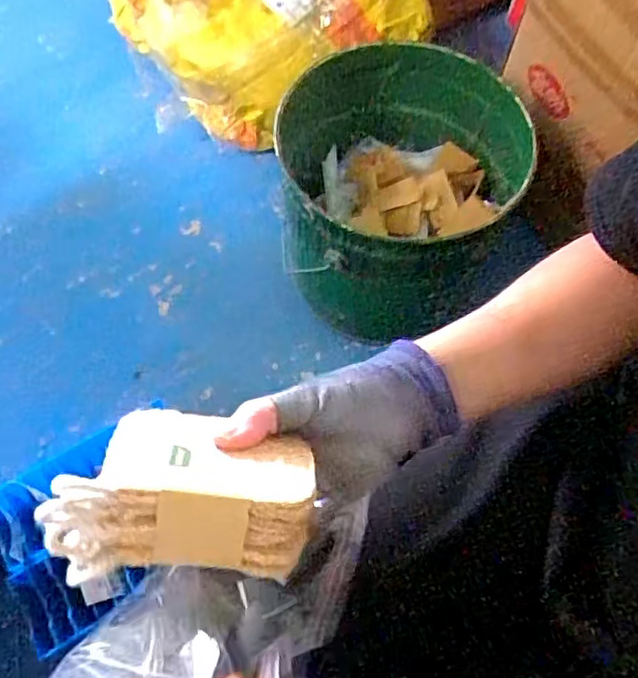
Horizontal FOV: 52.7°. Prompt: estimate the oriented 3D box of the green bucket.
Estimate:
[{"bbox_3d":[0.098,-0.191,0.852,0.284,0.242,0.307,0,66,0],"label":"green bucket"}]

